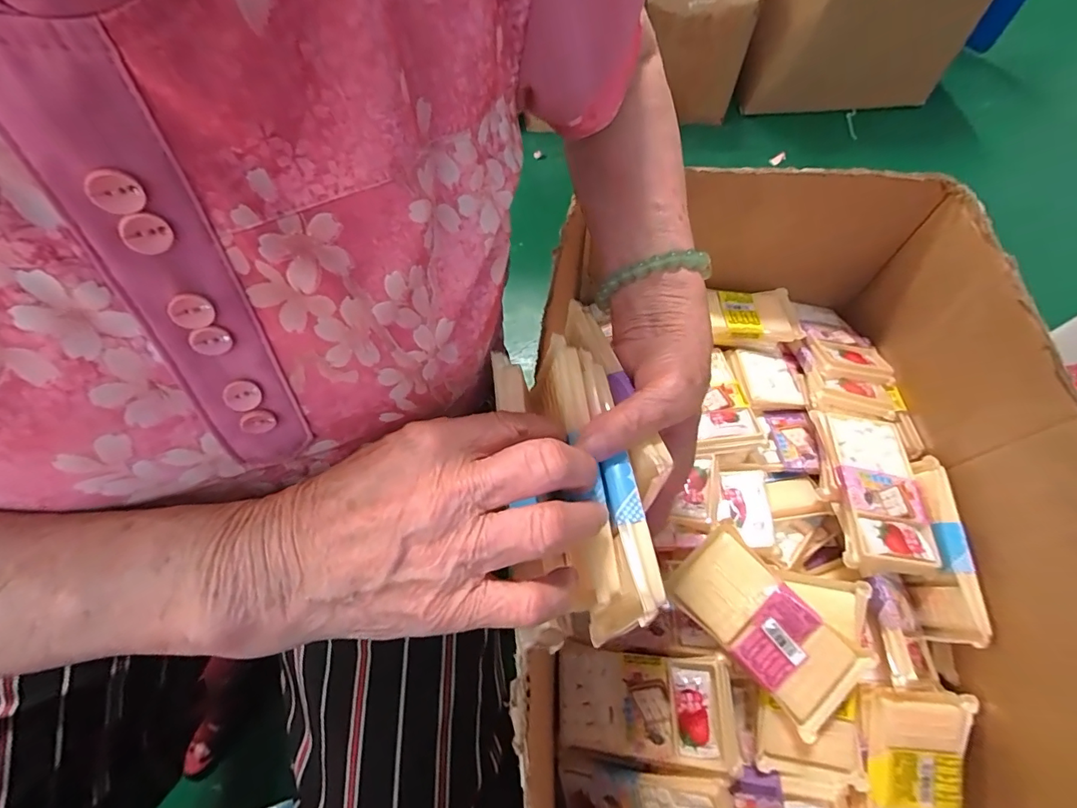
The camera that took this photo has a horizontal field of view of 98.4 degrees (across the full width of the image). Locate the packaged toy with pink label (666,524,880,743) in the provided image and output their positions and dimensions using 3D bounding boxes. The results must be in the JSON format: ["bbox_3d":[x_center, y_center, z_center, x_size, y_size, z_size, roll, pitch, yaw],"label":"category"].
[{"bbox_3d":[0.169,0.165,0.345,0.067,0.025,0.138,-41,68,-15],"label":"packaged toy with pink label"}]

